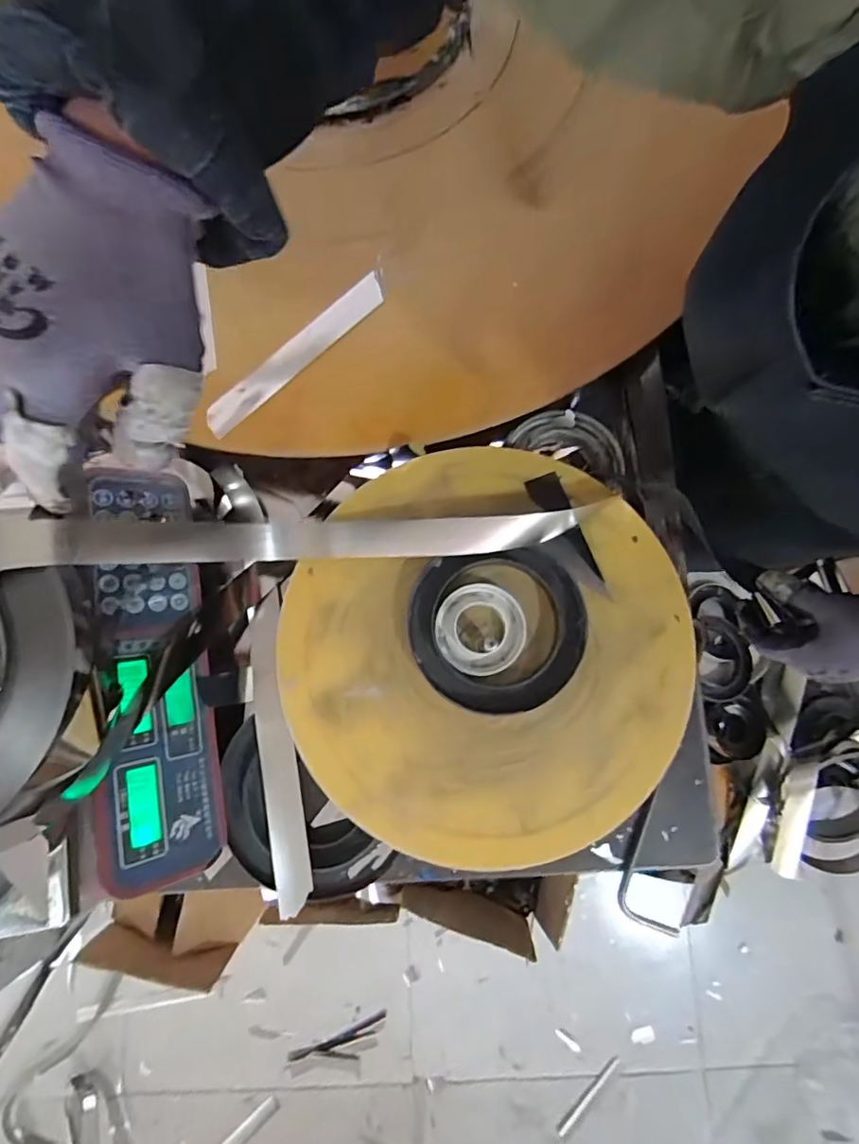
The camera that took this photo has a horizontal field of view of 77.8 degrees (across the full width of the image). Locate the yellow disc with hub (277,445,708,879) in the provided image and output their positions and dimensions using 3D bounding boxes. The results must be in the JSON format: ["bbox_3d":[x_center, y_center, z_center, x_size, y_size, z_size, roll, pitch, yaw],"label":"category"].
[{"bbox_3d":[0.048,0.064,0.439,0.318,0.053,0.319,0,81,0],"label":"yellow disc with hub"}]

